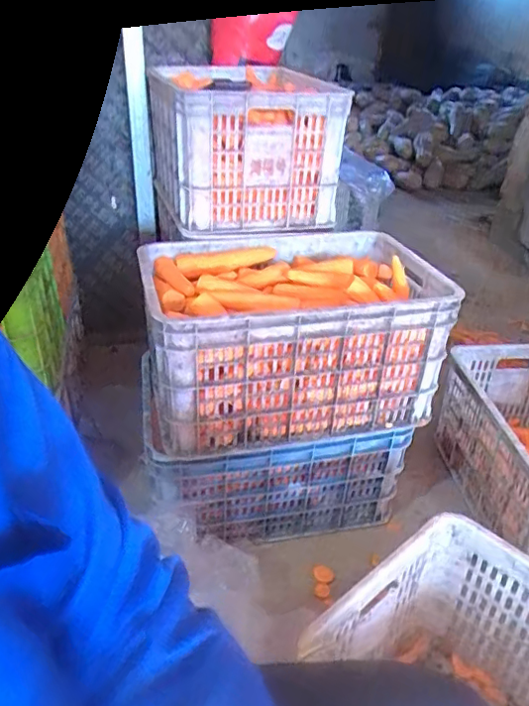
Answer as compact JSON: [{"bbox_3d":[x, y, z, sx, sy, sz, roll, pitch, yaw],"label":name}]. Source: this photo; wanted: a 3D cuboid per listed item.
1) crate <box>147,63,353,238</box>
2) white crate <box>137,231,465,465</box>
[{"bbox_3d":[-0.065,-0.530,1.372,0.379,0.275,0.578,-8,32,-14],"label":"crate"},{"bbox_3d":[0.045,-0.046,1.091,0.524,0.268,0.369,-7,32,-13],"label":"white crate"}]

